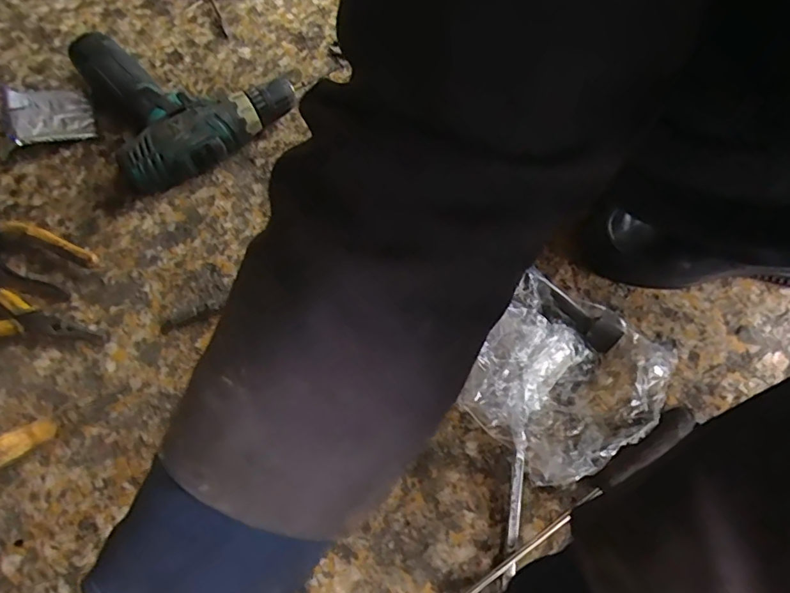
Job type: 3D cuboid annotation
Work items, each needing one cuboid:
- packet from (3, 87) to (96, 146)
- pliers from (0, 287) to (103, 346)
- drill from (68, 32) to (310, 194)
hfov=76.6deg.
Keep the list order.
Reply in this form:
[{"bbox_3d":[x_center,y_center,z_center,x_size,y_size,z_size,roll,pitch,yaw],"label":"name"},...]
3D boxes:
[{"bbox_3d":[-0.367,-0.196,0.531,0.072,0.014,0.070,-13,71,-31],"label":"packet"},{"bbox_3d":[-0.346,0.019,0.452,0.157,0.020,0.046,11,67,3],"label":"pliers"},{"bbox_3d":[-0.222,-0.224,0.544,0.196,0.055,0.190,-27,70,-12],"label":"drill"}]

